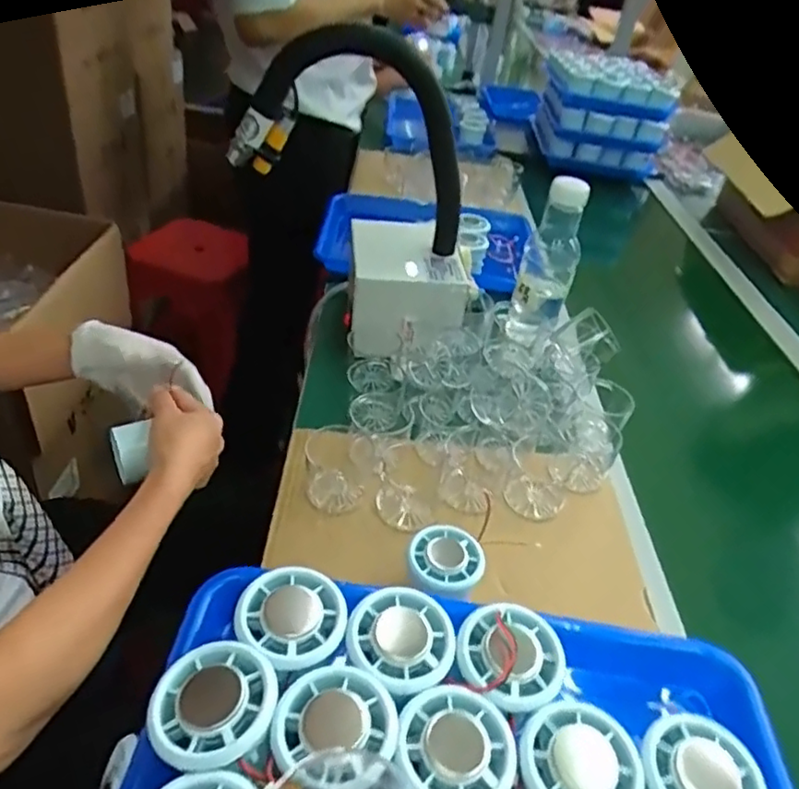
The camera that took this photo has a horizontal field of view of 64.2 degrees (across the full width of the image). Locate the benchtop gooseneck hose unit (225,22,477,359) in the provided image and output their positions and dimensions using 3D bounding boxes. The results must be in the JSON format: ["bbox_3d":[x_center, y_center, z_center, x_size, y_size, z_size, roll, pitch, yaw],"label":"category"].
[{"bbox_3d":[-0.031,-0.223,0.712,0.266,0.303,0.160,26,41,23],"label":"benchtop gooseneck hose unit"}]

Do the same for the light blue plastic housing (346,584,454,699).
[{"bbox_3d":[0.001,0.129,0.334,0.053,0.017,0.055,5,37,-4],"label":"light blue plastic housing"}]

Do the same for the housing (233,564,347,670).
[{"bbox_3d":[-0.057,0.121,0.338,0.055,0.023,0.053,5,37,-4],"label":"housing"}]

